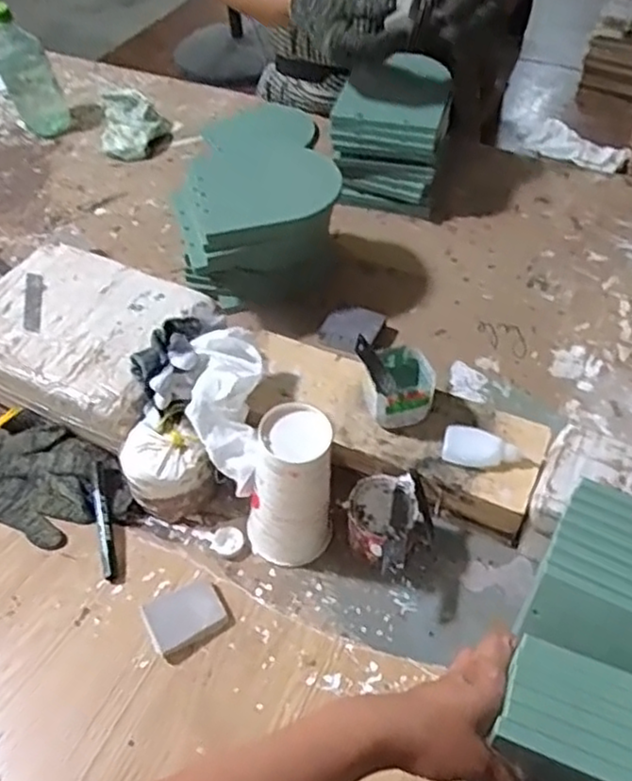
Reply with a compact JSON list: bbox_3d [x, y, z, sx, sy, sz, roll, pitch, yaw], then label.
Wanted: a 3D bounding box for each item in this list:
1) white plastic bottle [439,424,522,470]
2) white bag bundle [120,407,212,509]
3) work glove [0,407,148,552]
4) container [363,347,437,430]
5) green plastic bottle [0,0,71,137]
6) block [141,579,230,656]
[{"bbox_3d":[0.159,0.055,0.652,0.070,0.018,0.035,12,53,11],"label":"white plastic bottle"},{"bbox_3d":[-0.155,0.077,0.680,0.074,0.103,0.080,-25,54,-18],"label":"white bag bundle"},{"bbox_3d":[-0.301,0.088,0.714,0.236,0.029,0.111,19,53,17],"label":"work glove"},{"bbox_3d":[0.083,-0.004,0.677,0.067,0.053,0.078,-1,51,1],"label":"container"},{"bbox_3d":[-0.469,-0.503,1.078,0.099,0.207,0.075,-17,51,-11],"label":"green plastic bottle"},{"bbox_3d":[-0.120,0.206,0.619,0.069,0.010,0.056,-24,53,-17],"label":"block"}]

